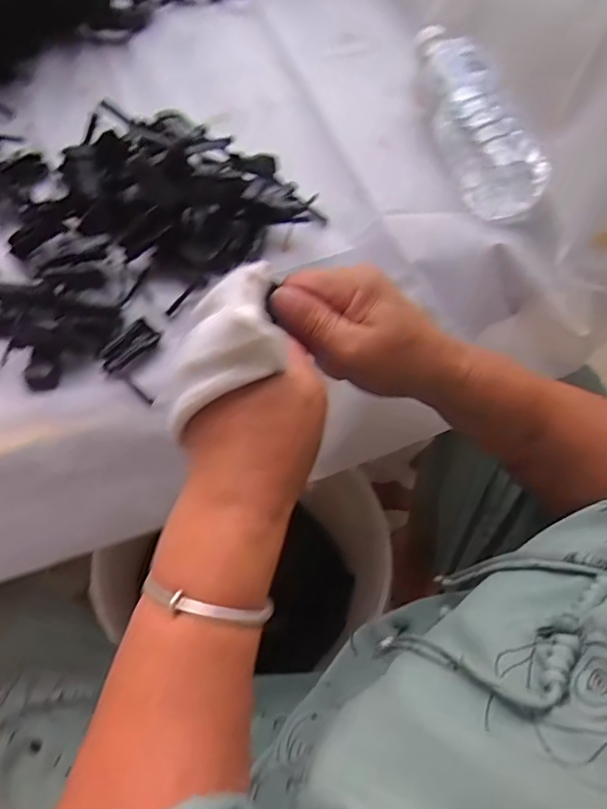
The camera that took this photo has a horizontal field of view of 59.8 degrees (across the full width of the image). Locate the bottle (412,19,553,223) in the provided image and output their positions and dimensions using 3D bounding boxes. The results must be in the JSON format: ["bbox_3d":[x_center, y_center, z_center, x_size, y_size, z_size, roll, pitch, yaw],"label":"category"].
[{"bbox_3d":[0.147,-0.261,0.467,0.057,0.068,0.210,-13,65,-12],"label":"bottle"}]

